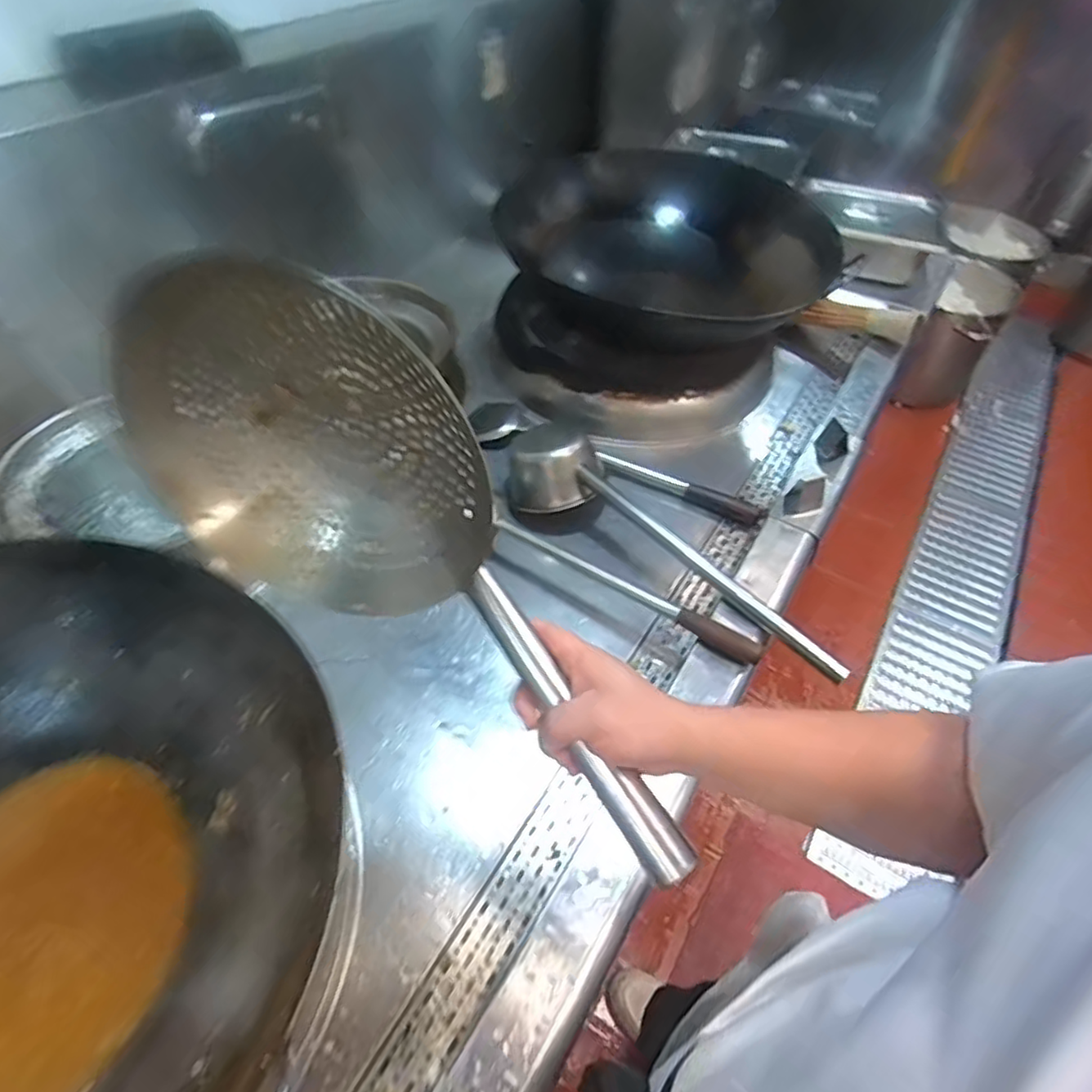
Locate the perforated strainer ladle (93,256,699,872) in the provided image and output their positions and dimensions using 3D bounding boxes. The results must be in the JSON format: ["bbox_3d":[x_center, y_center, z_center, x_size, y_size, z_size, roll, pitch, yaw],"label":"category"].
[{"bbox_3d":[-0.084,0.024,0.475,0.484,0.206,0.121,42,57,2],"label":"perforated strainer ladle"}]

